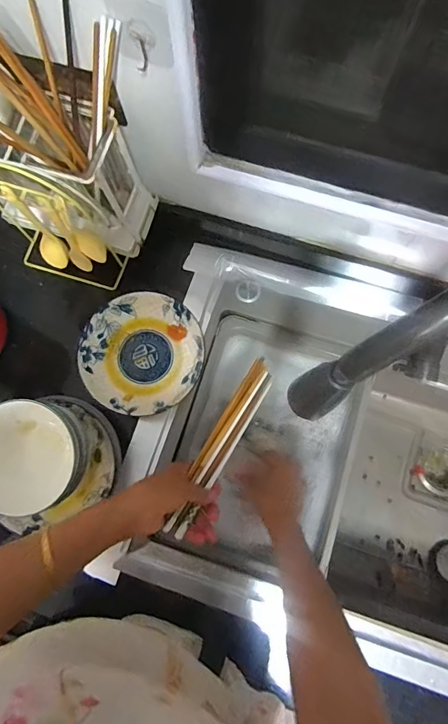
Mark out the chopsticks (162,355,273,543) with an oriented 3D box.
[{"bbox_3d":[0.000,0.107,0.549,0.037,0.031,0.252,28,67,6],"label":"chopsticks"}]

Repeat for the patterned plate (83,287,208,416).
[{"bbox_3d":[-0.117,-0.012,0.605,0.170,0.033,0.171,0,79,1],"label":"patterned plate"}]

